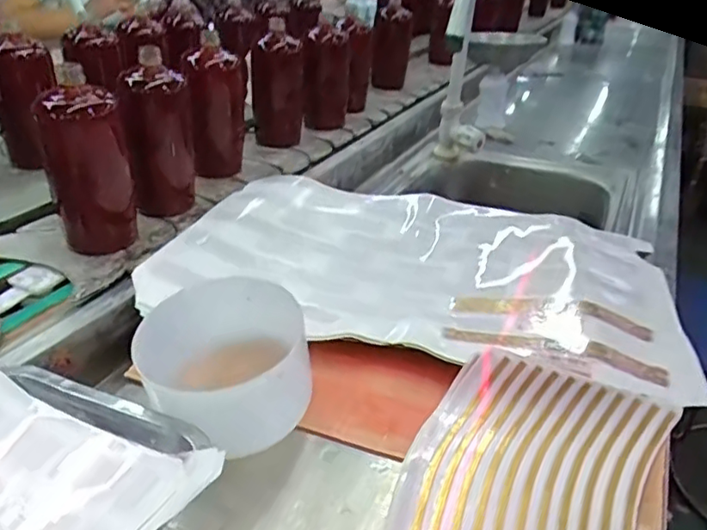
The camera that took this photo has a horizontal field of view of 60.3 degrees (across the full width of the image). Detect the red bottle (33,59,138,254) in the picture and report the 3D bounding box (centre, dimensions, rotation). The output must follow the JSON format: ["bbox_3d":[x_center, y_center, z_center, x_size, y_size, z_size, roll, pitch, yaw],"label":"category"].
[{"bbox_3d":[-0.285,-0.107,0.657,0.067,0.173,0.074,22,35,26],"label":"red bottle"}]

